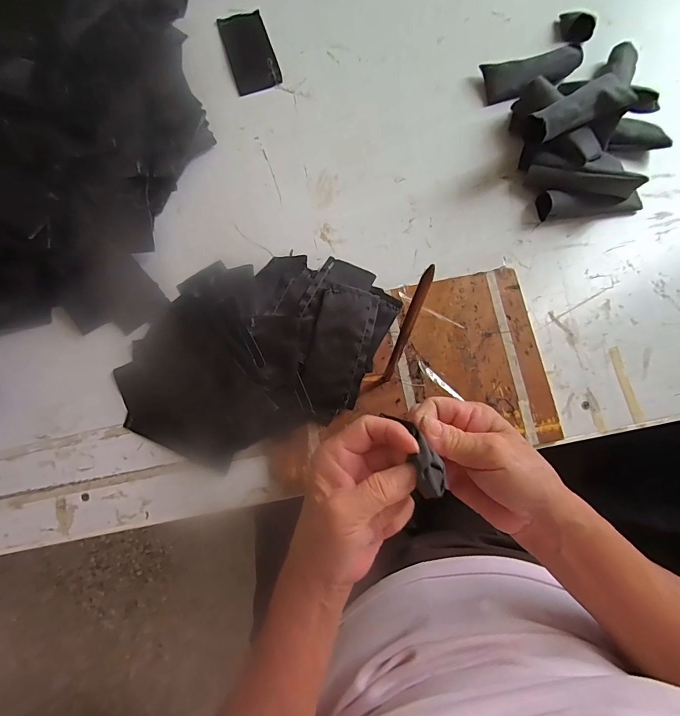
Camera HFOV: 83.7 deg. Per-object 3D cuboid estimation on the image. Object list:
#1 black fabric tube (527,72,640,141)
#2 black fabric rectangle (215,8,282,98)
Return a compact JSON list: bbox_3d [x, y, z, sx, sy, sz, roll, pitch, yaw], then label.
[{"bbox_3d":[0.233,-0.241,0.369,0.103,0.024,0.034,-29,80,-5],"label":"black fabric tube"},{"bbox_3d":[-0.111,-0.376,0.463,0.055,0.007,0.116,-17,78,-3],"label":"black fabric rectangle"}]

